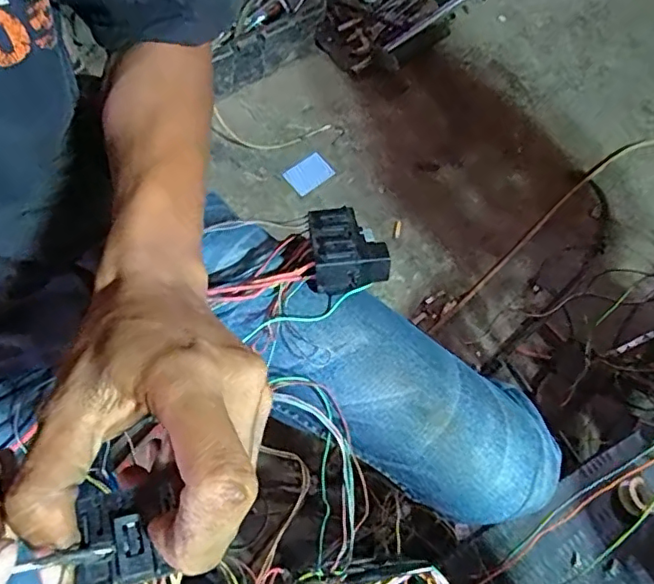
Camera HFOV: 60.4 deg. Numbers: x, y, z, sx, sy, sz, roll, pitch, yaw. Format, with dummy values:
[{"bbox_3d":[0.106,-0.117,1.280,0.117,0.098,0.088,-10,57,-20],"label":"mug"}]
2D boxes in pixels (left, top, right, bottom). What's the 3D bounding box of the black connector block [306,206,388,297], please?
[{"bbox_3d":[0.014,-0.038,0.457,0.061,0.030,0.072,-11,65,-7],"label":"black connector block"}]

